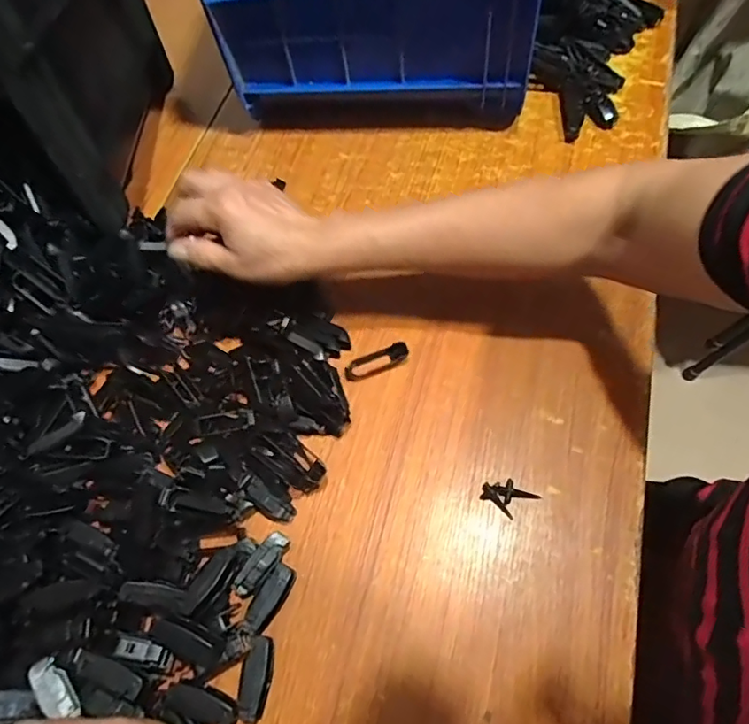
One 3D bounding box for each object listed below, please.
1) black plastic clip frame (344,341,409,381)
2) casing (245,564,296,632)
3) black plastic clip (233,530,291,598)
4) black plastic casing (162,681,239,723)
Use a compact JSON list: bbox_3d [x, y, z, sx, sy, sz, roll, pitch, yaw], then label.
[{"bbox_3d":[0.001,-0.002,0.457,0.057,0.013,0.018,-21,63,-4],"label":"black plastic clip frame"},{"bbox_3d":[-0.074,0.169,0.378,0.017,0.015,0.045,26,69,18],"label":"casing"},{"bbox_3d":[-0.082,0.148,0.386,0.018,0.010,0.049,28,70,19],"label":"black plastic clip"},{"bbox_3d":[-0.115,0.228,0.351,0.052,0.017,0.018,18,67,15],"label":"black plastic casing"}]

